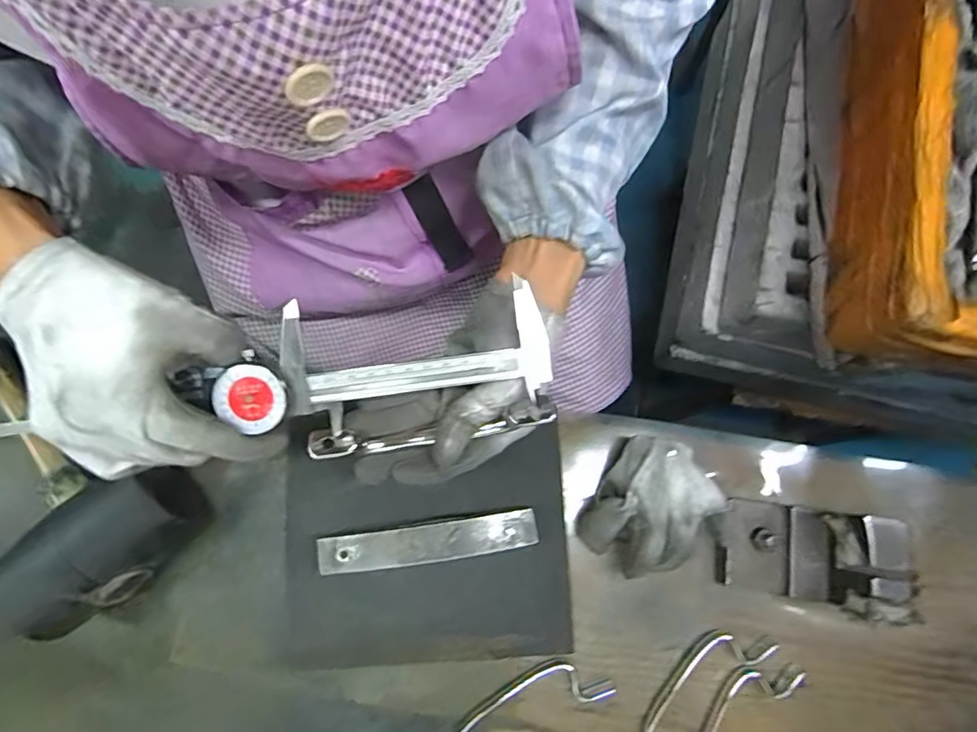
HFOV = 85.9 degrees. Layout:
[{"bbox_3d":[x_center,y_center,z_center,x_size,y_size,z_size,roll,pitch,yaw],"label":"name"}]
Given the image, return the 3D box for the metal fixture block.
[{"bbox_3d":[0.214,0.128,0.356,0.099,0.075,0.064,9,80,3],"label":"metal fixture block"}]

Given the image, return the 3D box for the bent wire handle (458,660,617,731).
[{"bbox_3d":[0.022,0.244,0.365,0.128,0.008,0.040,-32,64,-5],"label":"bent wire handle"}]

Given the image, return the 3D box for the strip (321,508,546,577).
[{"bbox_3d":[-0.042,0.119,0.354,0.147,0.012,0.024,-8,80,-2],"label":"strip"}]

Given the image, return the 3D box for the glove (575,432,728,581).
[{"bbox_3d":[0.111,0.099,0.369,0.067,0.060,0.092,36,82,7],"label":"glove"}]

